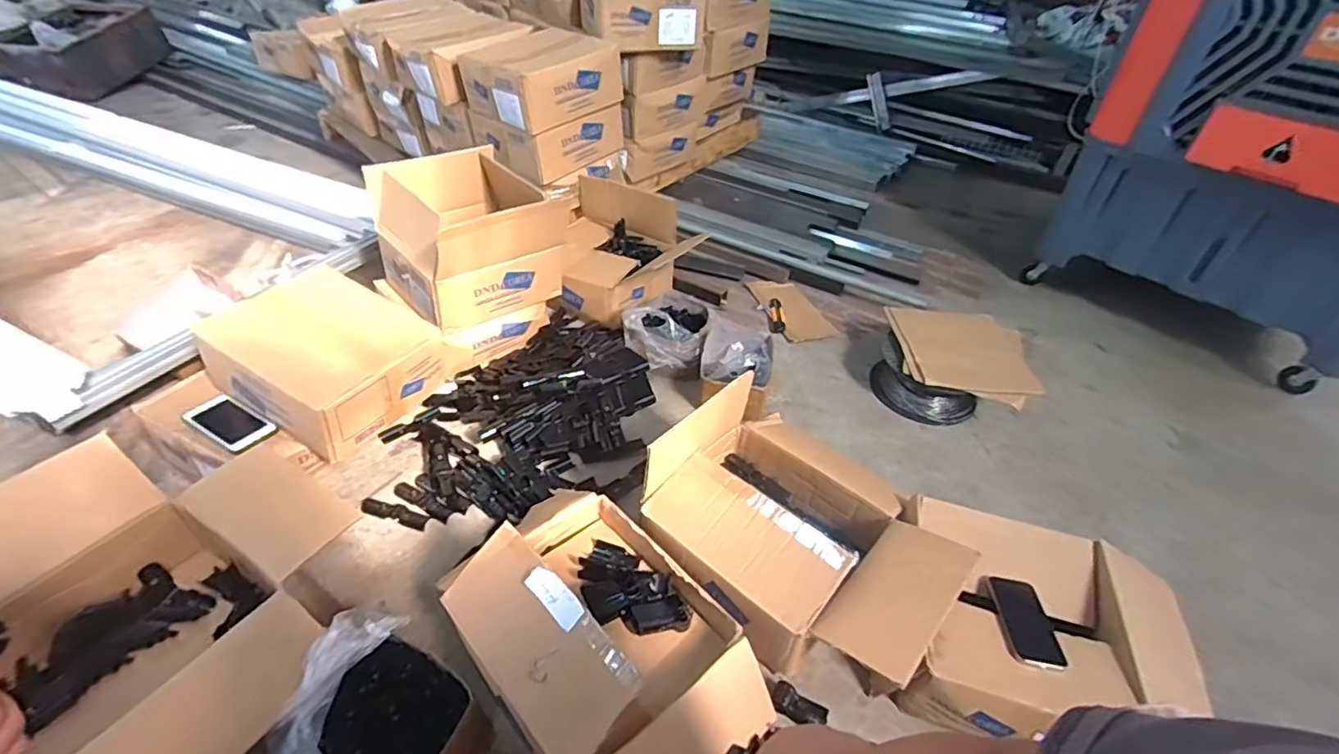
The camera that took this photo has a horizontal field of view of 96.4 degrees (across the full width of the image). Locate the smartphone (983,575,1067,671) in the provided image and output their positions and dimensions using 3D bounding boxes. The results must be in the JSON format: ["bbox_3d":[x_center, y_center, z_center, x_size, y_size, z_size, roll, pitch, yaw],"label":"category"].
[{"bbox_3d":[0.518,0.356,0.872,0.078,0.013,0.140,6,36,8],"label":"smartphone"}]

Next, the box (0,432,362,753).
[{"bbox_3d":[-0.694,0.317,0.829,0.504,0.217,0.452,22,43,21],"label":"box"}]

